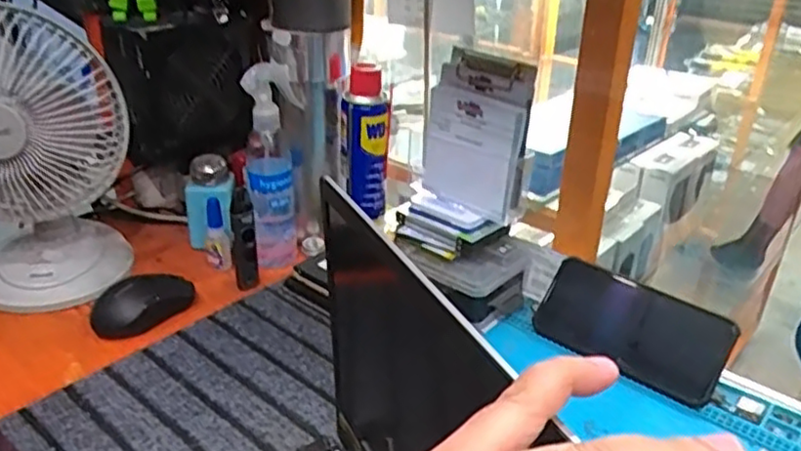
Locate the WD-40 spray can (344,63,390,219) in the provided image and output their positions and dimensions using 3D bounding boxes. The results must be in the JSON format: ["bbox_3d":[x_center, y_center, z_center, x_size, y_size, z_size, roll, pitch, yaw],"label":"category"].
[{"bbox_3d":[-0.034,-0.089,0.725,0.045,0.169,0.041,1,27,-1],"label":"WD-40 spray can"}]

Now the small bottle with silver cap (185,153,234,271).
[{"bbox_3d":[-0.210,-0.015,0.749,0.054,0.102,0.079,-9,29,-17],"label":"small bottle with silver cap"}]

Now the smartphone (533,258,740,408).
[{"bbox_3d":[0.201,0.090,0.591,0.162,0.010,0.078,24,82,35],"label":"smartphone"}]

